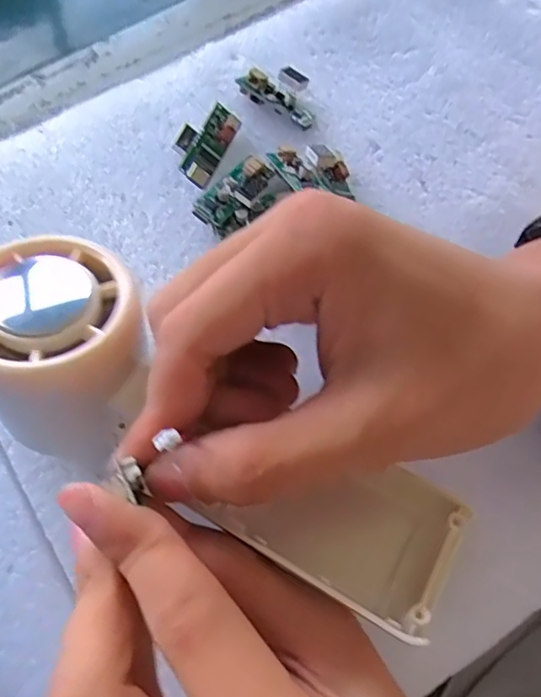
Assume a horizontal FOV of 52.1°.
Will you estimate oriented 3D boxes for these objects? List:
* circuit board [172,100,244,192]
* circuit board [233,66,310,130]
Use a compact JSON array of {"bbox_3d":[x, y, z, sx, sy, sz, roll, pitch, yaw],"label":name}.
[{"bbox_3d":[-0.030,-0.090,0.241,0.022,0.010,0.038,25,73,7],"label":"circuit board"},{"bbox_3d":[0.006,-0.118,0.253,0.038,0.010,0.023,34,74,10],"label":"circuit board"}]

